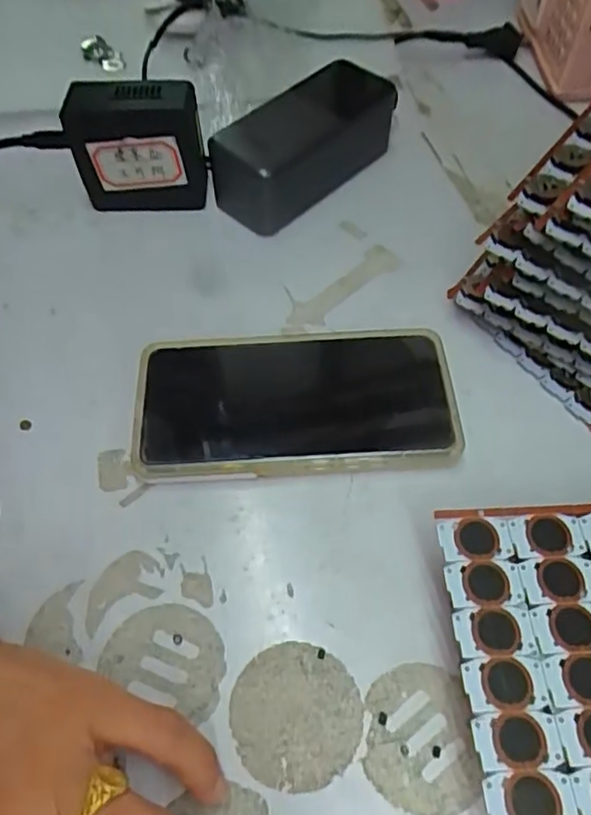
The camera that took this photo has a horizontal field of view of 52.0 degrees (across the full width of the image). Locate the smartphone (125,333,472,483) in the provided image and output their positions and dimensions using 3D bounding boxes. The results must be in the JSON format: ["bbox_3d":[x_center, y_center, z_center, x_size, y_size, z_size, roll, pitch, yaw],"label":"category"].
[{"bbox_3d":[0.000,-0.004,0.323,0.164,0.014,0.085,-3,58,-1],"label":"smartphone"}]

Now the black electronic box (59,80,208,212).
[{"bbox_3d":[-0.099,-0.164,0.390,0.080,0.079,0.033,-3,58,-1],"label":"black electronic box"}]

